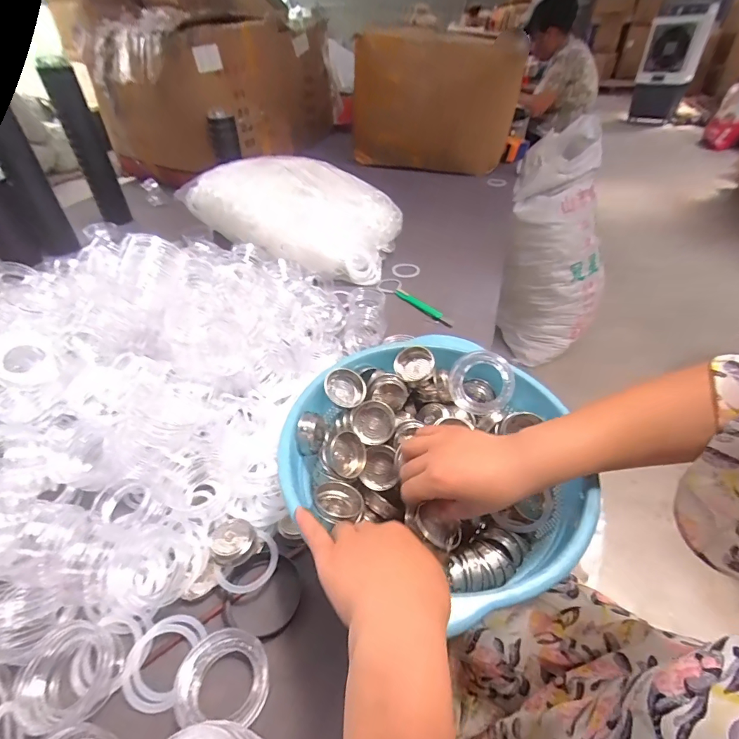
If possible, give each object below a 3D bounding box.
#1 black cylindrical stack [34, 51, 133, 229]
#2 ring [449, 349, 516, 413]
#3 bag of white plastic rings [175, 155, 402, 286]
[{"bbox_3d":[-0.662,-0.531,0.941,0.063,0.320,0.060,0,42,0],"label":"black cylindrical stack"},{"bbox_3d":[0.124,0.014,0.444,0.069,0.031,0.069,12,83,22],"label":"ring"},{"bbox_3d":[-0.195,-0.341,0.867,0.492,0.157,0.246,16,45,18],"label":"bag of white plastic rings"}]

